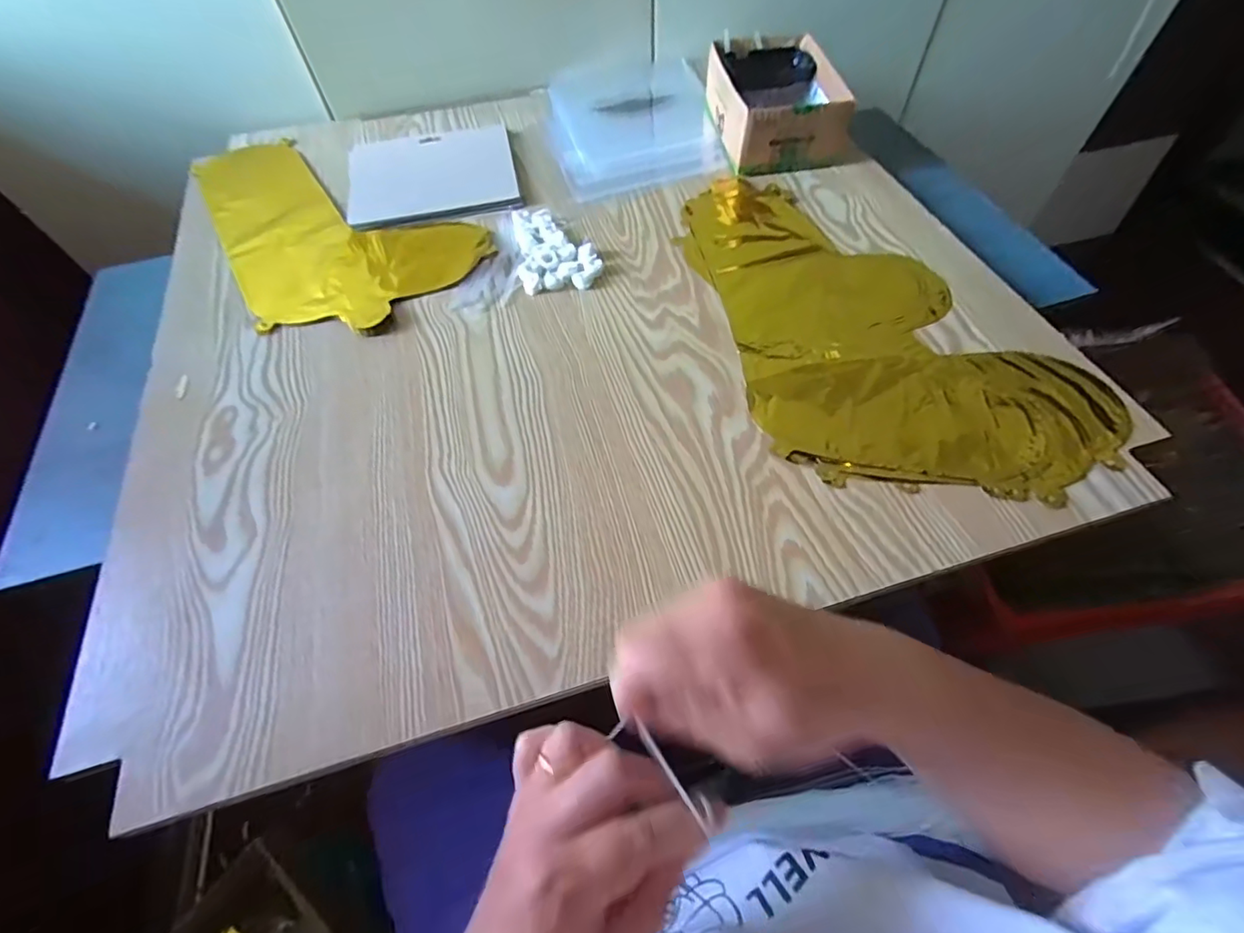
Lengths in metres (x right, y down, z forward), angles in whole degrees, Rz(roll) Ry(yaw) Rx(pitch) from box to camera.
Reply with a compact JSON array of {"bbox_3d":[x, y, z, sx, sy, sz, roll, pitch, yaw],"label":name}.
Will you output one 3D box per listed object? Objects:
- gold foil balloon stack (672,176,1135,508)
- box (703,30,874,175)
[{"bbox_3d":[0.210,-0.148,0.494,0.254,0.010,0.420,-16,58,-7],"label":"gold foil balloon stack"},{"bbox_3d":[0.180,-0.437,0.642,0.133,0.066,0.193,-9,58,-2],"label":"box"}]

